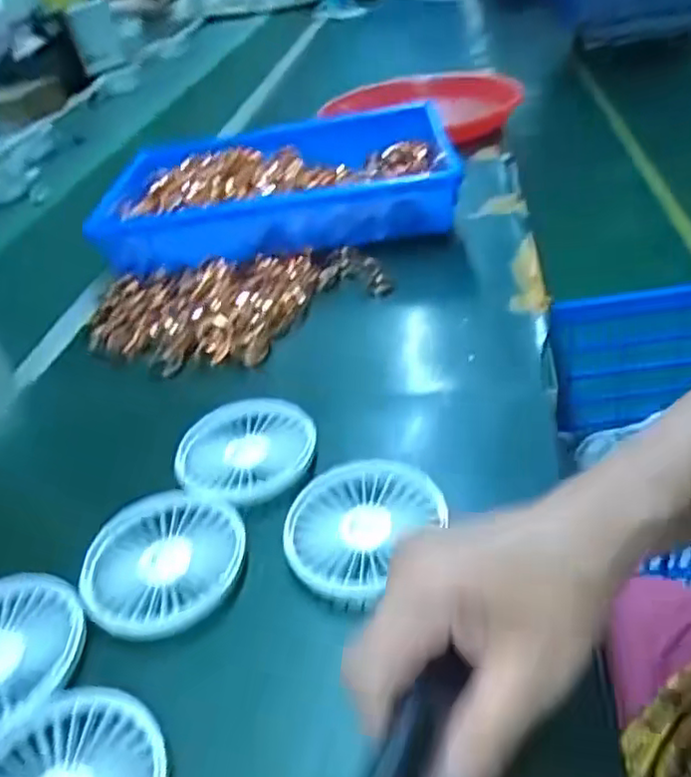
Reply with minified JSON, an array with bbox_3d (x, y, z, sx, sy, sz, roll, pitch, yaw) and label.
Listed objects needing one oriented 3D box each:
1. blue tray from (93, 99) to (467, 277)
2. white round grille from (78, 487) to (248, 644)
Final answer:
[{"bbox_3d":[-0.067,-0.225,0.736,0.370,0.067,0.250,-3,38,5],"label":"blue tray"},{"bbox_3d":[-0.101,0.092,0.368,0.087,0.008,0.087,-5,38,4],"label":"white round grille"}]

